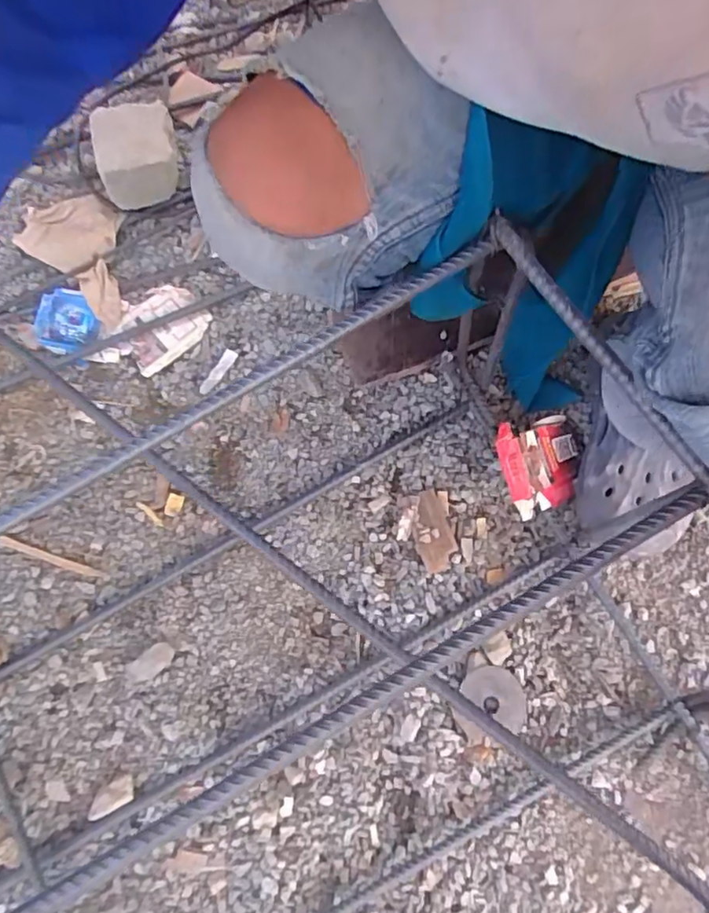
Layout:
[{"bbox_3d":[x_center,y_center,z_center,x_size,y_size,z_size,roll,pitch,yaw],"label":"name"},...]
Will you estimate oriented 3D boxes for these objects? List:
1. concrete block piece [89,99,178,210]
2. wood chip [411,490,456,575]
[{"bbox_3d":[-0.245,-0.341,0.678,0.088,0.073,0.114,-8,72,-3],"label":"concrete block piece"},{"bbox_3d":[0.077,0.072,0.585,0.038,0.010,0.081,-5,72,-2],"label":"wood chip"}]

